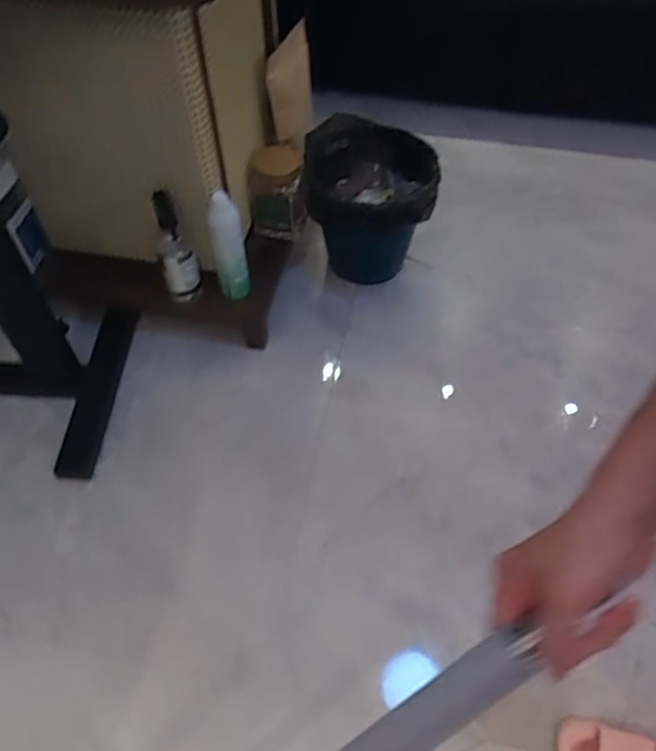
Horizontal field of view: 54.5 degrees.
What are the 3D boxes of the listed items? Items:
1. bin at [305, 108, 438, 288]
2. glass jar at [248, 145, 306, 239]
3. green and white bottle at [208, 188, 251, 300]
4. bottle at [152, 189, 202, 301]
[{"bbox_3d":[0.088,-0.344,1.380,0.269,0.283,0.288,1,56,2],"label":"bin"},{"bbox_3d":[-0.109,-0.383,1.334,0.117,0.184,0.107,-7,55,-4],"label":"glass jar"},{"bbox_3d":[-0.187,-0.239,1.194,0.067,0.220,0.049,-7,55,-5],"label":"green and white bottle"},{"bbox_3d":[-0.291,-0.239,1.195,0.073,0.220,0.072,-12,55,-8],"label":"bottle"}]

